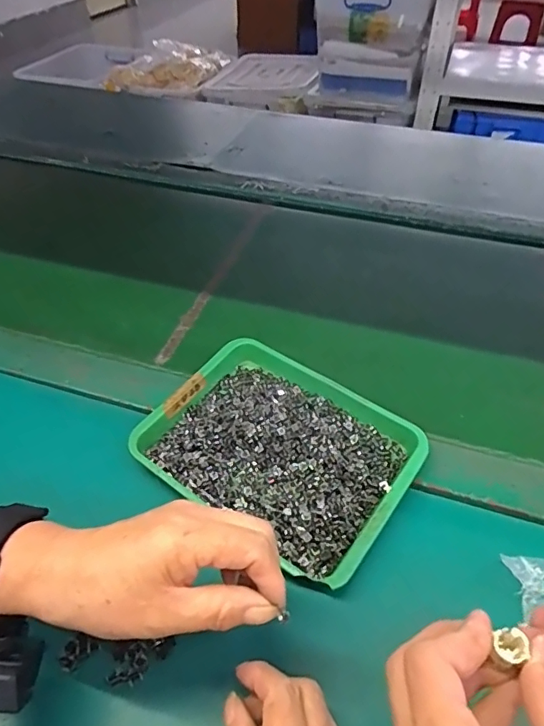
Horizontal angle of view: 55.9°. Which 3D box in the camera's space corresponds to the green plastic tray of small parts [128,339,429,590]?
[{"bbox_3d":[0.007,0.069,0.440,0.210,0.031,0.164,27,51,27],"label":"green plastic tray of small parts"}]

